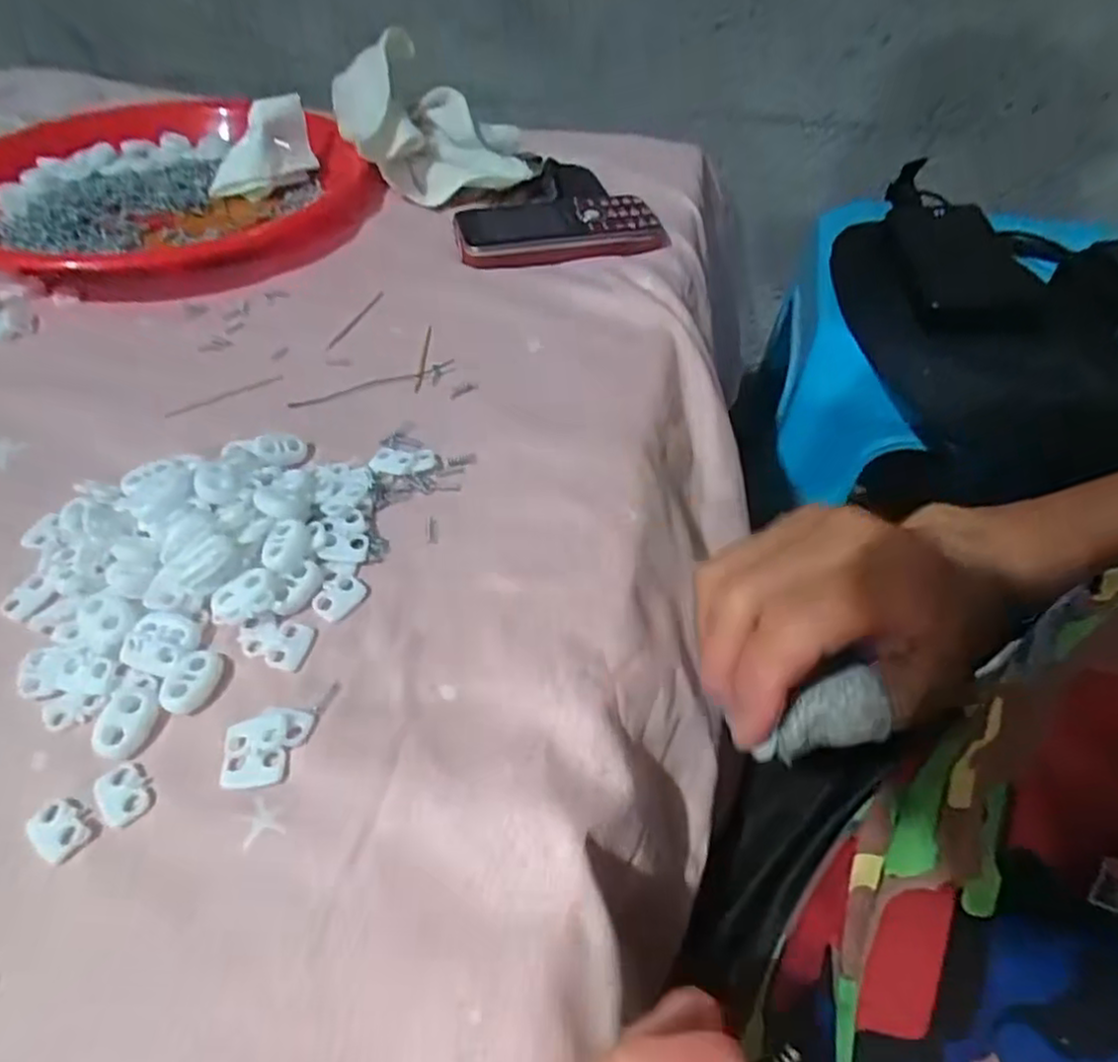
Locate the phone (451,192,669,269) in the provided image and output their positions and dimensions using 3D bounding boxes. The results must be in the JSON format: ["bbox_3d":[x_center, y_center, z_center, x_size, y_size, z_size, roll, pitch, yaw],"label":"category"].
[{"bbox_3d":[-0.001,-0.182,0.423,0.124,0.019,0.054,-13,50,-14],"label":"phone"}]

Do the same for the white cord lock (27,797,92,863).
[{"bbox_3d":[-0.142,0.085,0.199,0.017,0.004,0.013,32,54,23],"label":"white cord lock"}]

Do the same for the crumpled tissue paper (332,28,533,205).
[{"bbox_3d":[-0.084,-0.272,0.463,0.118,0.073,0.103,-10,50,-12],"label":"crumpled tissue paper"}]

